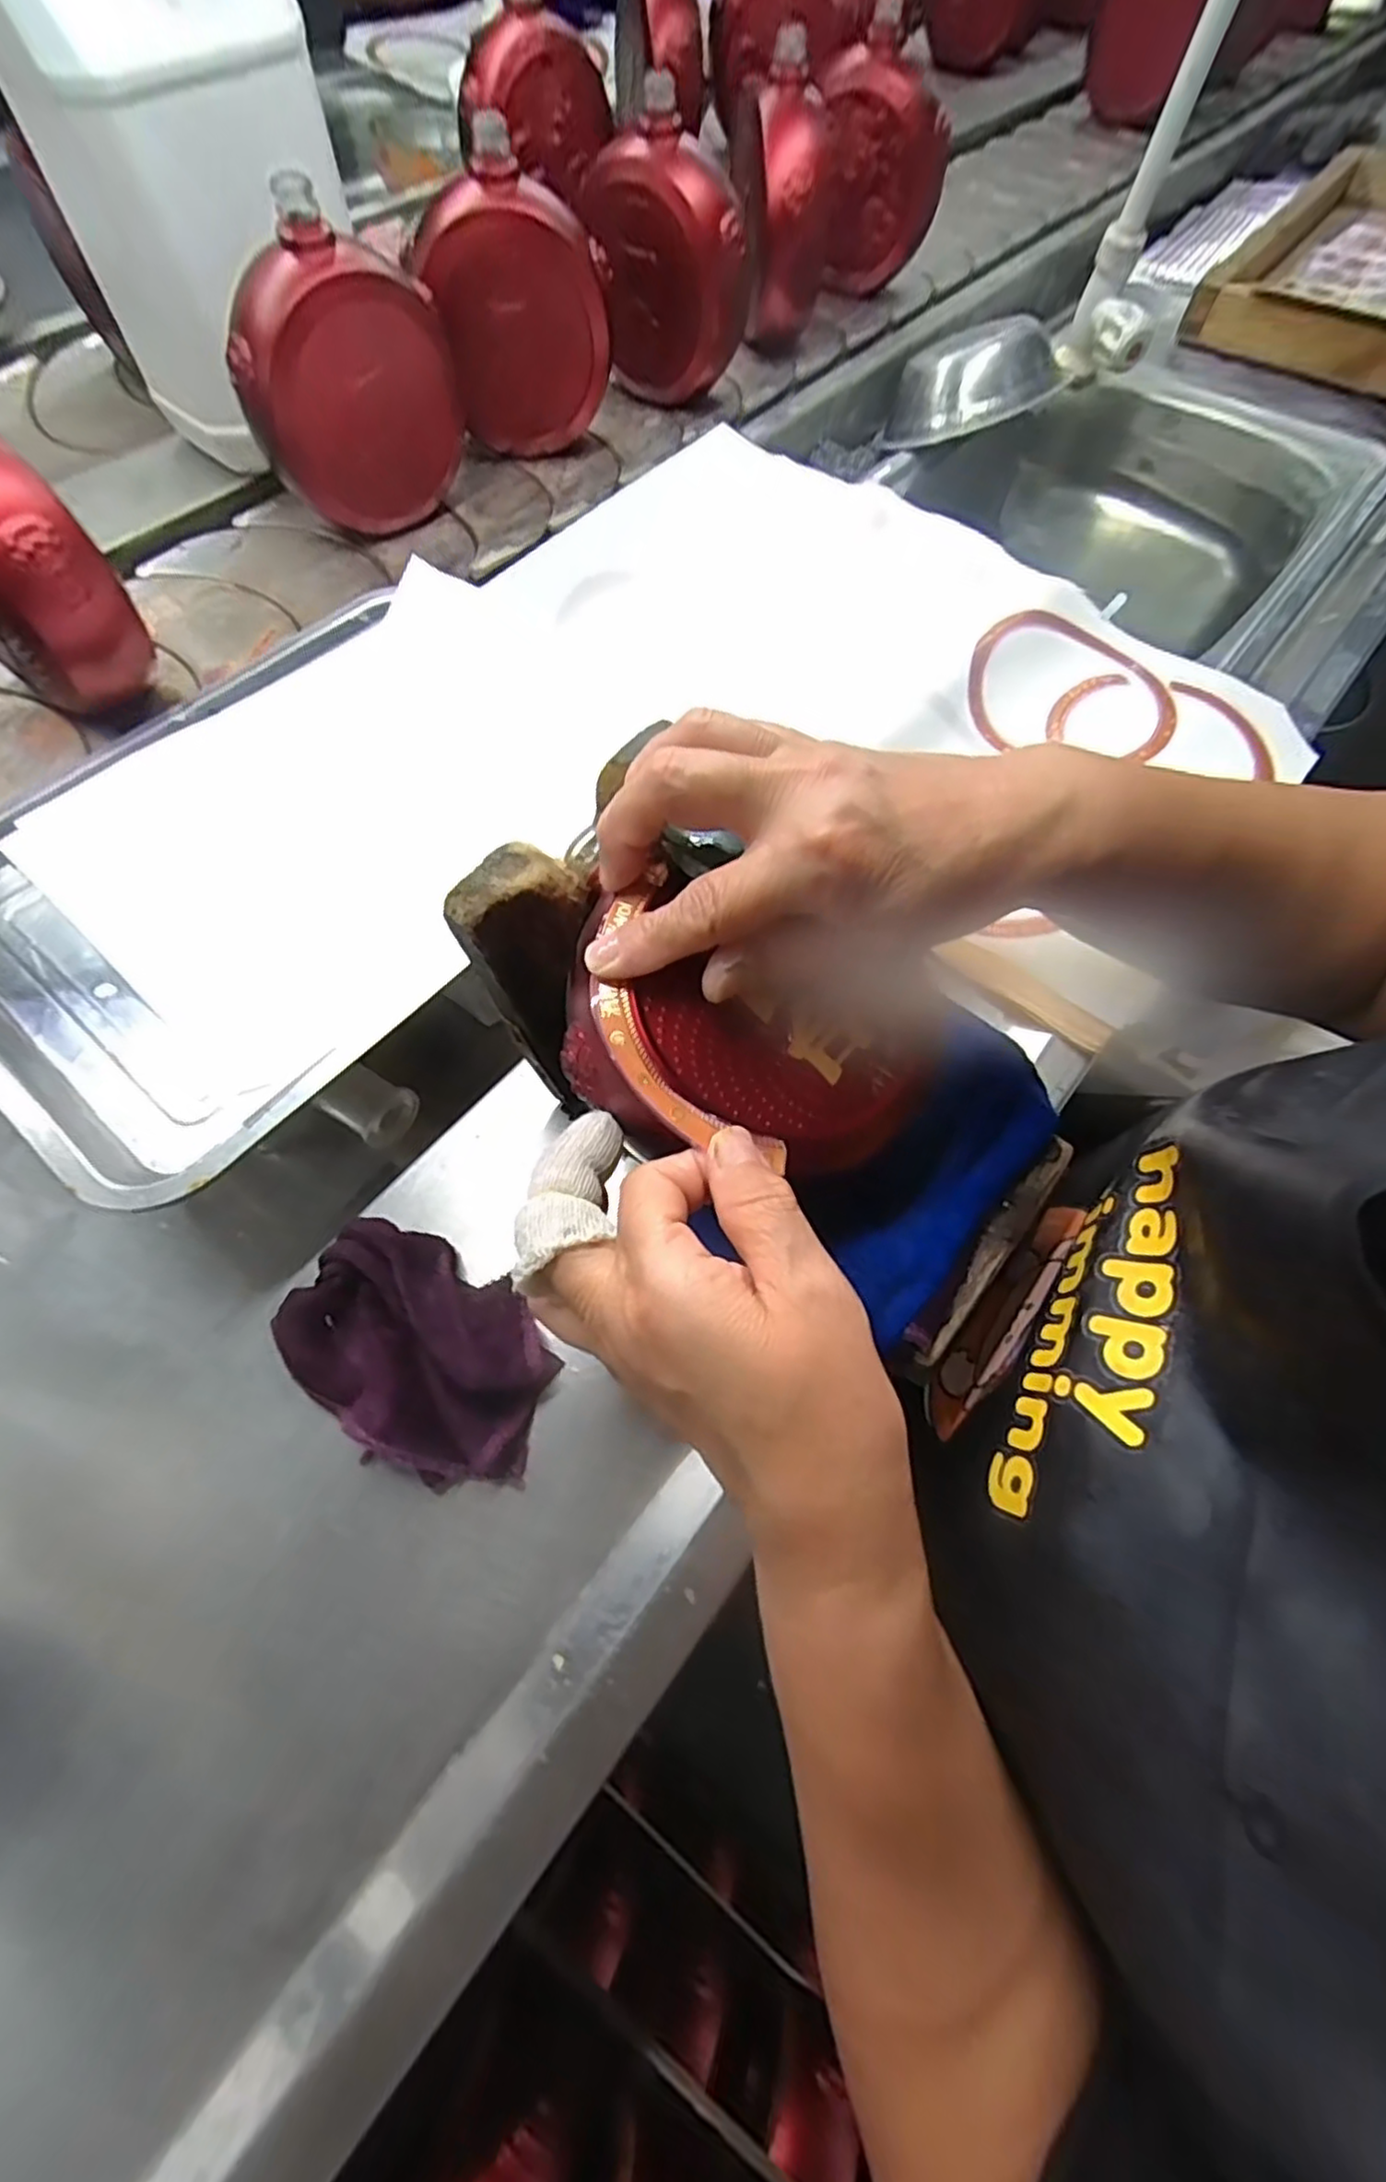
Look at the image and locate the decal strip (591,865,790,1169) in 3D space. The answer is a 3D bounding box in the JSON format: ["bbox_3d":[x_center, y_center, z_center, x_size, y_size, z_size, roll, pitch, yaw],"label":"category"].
[{"bbox_3d":[-0.008,-0.025,0.241,0.047,0.006,0.110,-13,75,-8],"label":"decal strip"}]

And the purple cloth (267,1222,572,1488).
[{"bbox_3d":[-0.113,0.108,0.303,0.112,0.029,0.076,26,68,9],"label":"purple cloth"}]

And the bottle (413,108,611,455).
[{"bbox_3d":[-0.124,-0.554,0.518,0.122,0.143,0.075,3,66,-1],"label":"bottle"}]

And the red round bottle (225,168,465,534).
[{"bbox_3d":[-0.224,-0.468,0.474,0.050,0.151,0.132,35,70,12],"label":"red round bottle"}]

